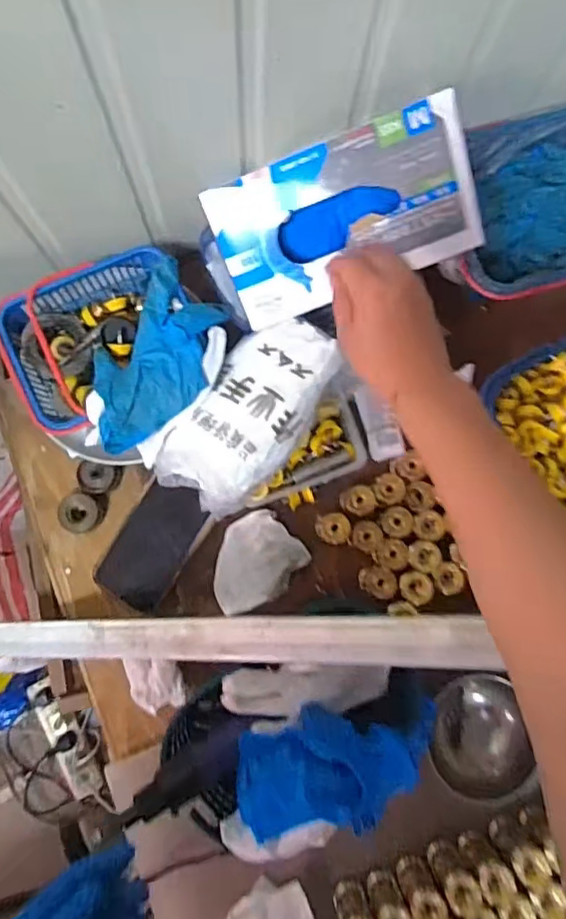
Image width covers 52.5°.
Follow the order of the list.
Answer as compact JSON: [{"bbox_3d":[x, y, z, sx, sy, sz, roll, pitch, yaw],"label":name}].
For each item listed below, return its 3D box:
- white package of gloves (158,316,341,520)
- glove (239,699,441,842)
[{"bbox_3d":[-0.027,-0.042,0.540,0.099,0.085,0.194,37,86,-3],"label":"white package of gloves"},{"bbox_3d":[0.050,0.267,0.489,0.172,0.035,0.100,-4,89,-5],"label":"glove"}]

